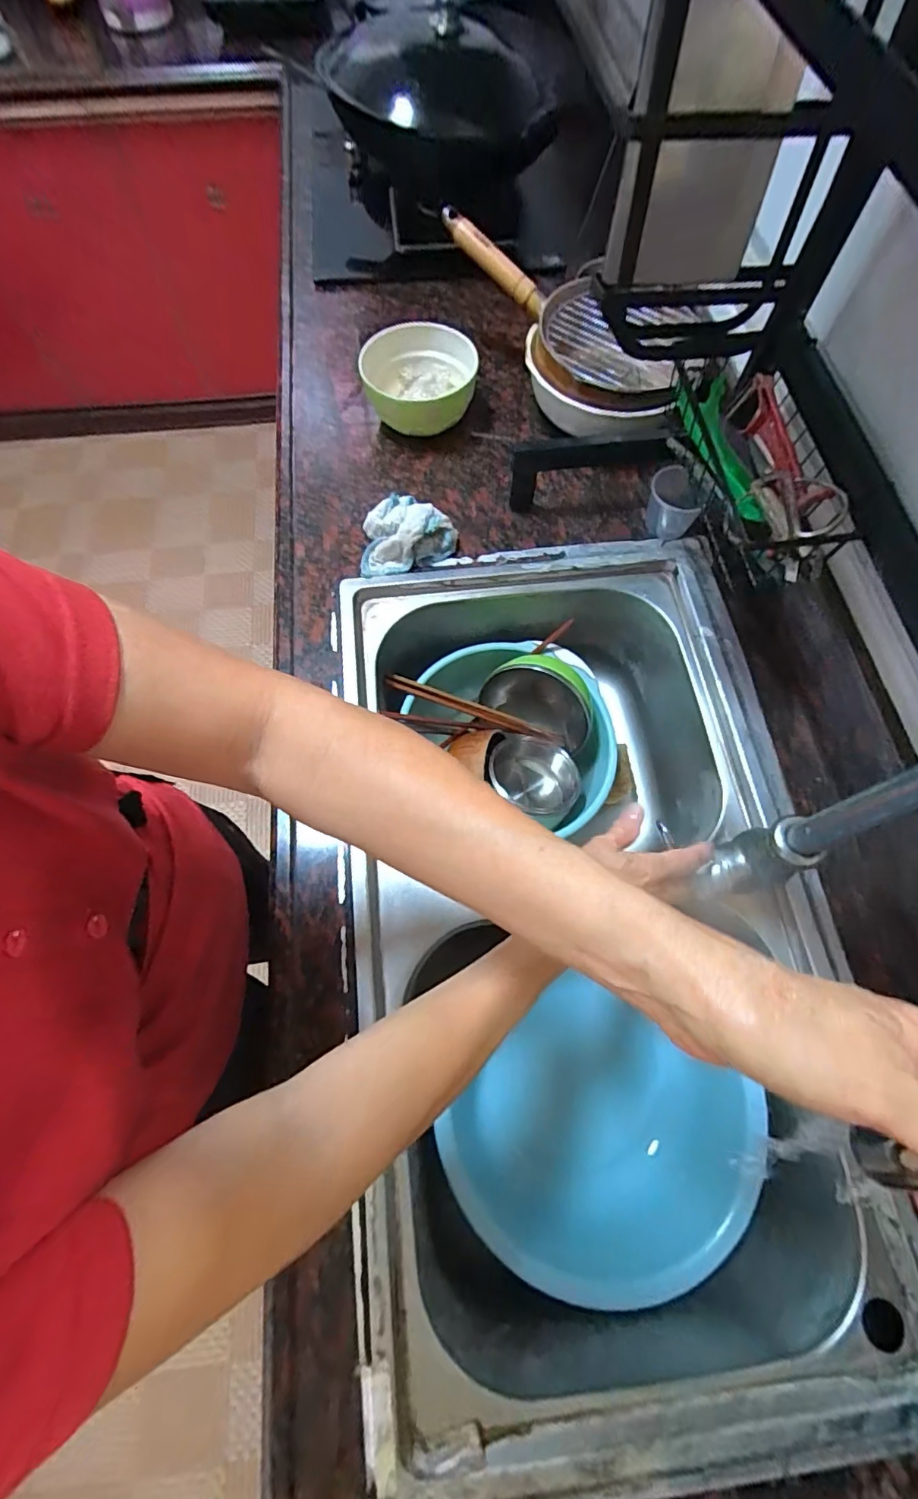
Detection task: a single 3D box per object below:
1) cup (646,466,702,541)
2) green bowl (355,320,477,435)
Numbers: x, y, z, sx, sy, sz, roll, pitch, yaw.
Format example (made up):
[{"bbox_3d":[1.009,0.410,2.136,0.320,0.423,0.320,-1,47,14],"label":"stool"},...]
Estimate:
[{"bbox_3d":[0.253,-0.293,0.628,0.058,0.067,0.063,0,69,-1],"label":"cup"},{"bbox_3d":[-0.053,-0.490,0.703,0.152,0.072,0.131,7,69,2],"label":"green bowl"}]

